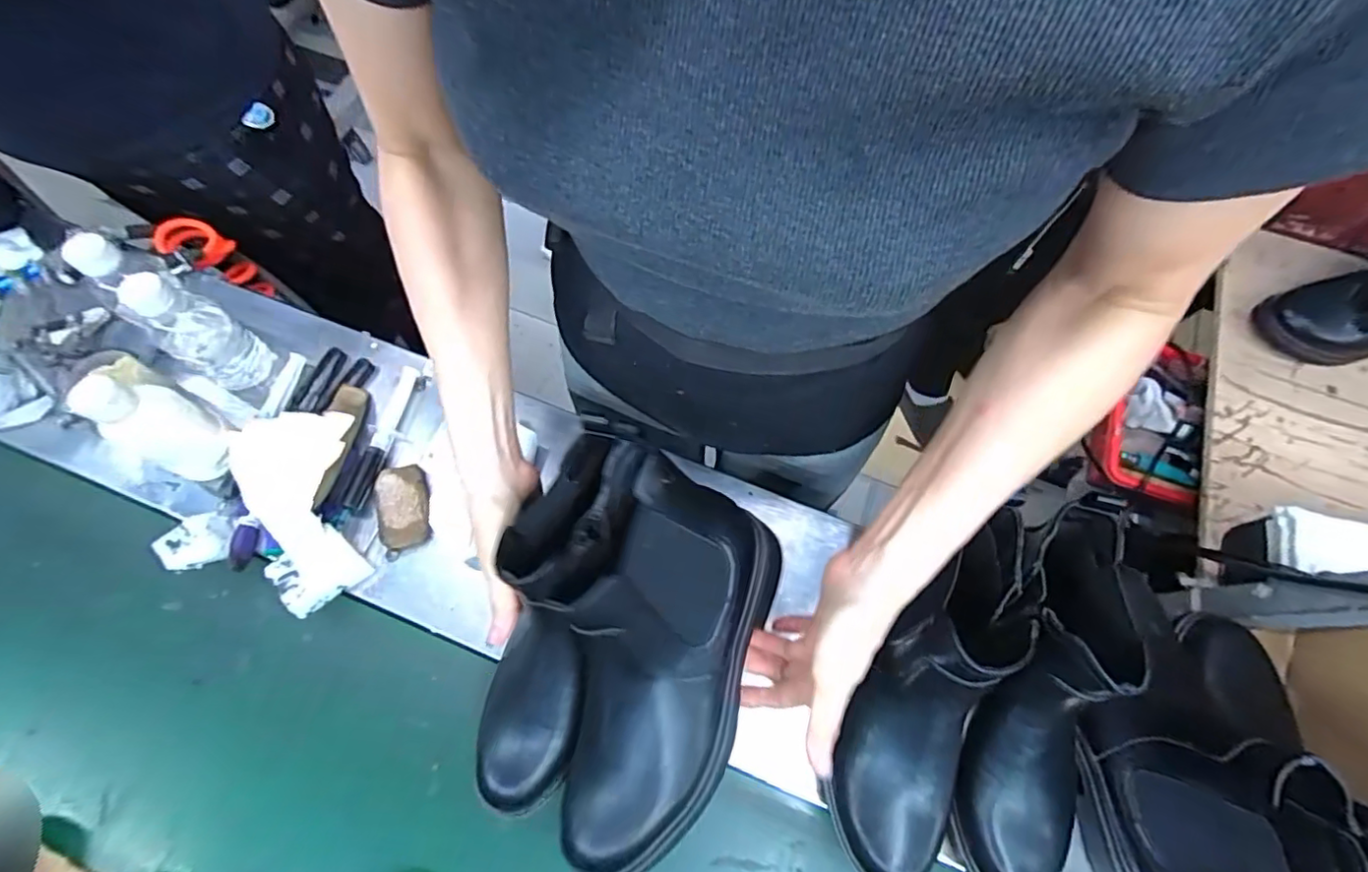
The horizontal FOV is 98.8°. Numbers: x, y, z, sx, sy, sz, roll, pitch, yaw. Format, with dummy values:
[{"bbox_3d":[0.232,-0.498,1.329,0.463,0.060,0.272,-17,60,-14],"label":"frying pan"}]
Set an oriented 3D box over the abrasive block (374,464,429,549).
[{"bbox_3d":[-0.259,0.064,0.539,0.045,0.017,0.075,-8,70,-3],"label":"abrasive block"}]

